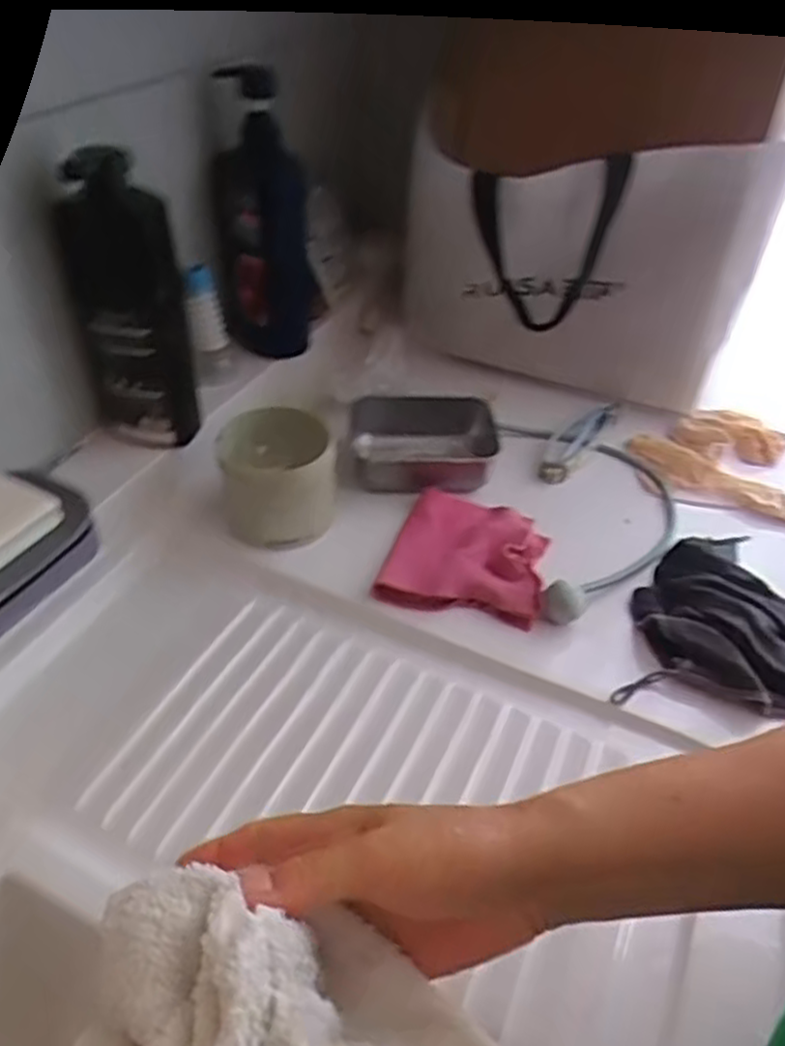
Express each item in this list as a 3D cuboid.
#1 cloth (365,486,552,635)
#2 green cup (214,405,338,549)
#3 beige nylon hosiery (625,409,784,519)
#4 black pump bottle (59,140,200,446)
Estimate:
[{"bbox_3d":[0.060,0.024,0.618,0.123,0.033,0.120,10,42,7],"label":"cloth"},{"bbox_3d":[-0.095,-0.039,0.636,0.096,0.072,0.095,1,42,-3],"label":"green cup"},{"bbox_3d":[0.313,-0.066,0.729,0.156,0.023,0.155,2,42,-2],"label":"beige nylon hosiery"},{"bbox_3d":[-0.204,-0.154,0.601,0.080,0.225,0.050,-13,44,-17],"label":"black pump bottle"}]

